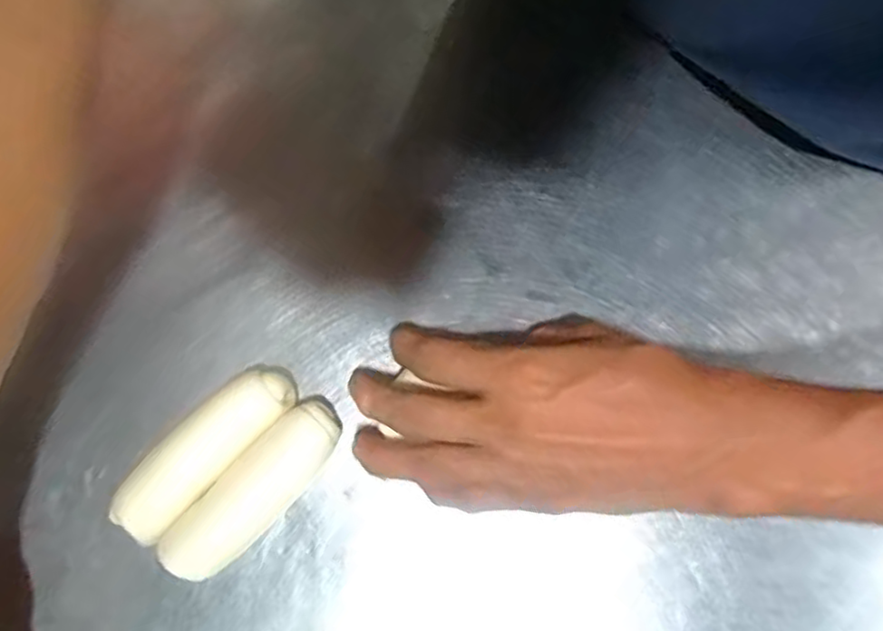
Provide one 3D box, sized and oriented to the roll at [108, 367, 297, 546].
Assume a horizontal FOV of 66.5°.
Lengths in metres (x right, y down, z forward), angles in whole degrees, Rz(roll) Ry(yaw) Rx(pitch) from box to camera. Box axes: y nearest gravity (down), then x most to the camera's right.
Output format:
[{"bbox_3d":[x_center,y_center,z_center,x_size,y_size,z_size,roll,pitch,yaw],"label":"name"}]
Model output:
[{"bbox_3d":[-0.120,0.068,0.347,0.034,0.027,0.102,42,80,11],"label":"roll"}]

